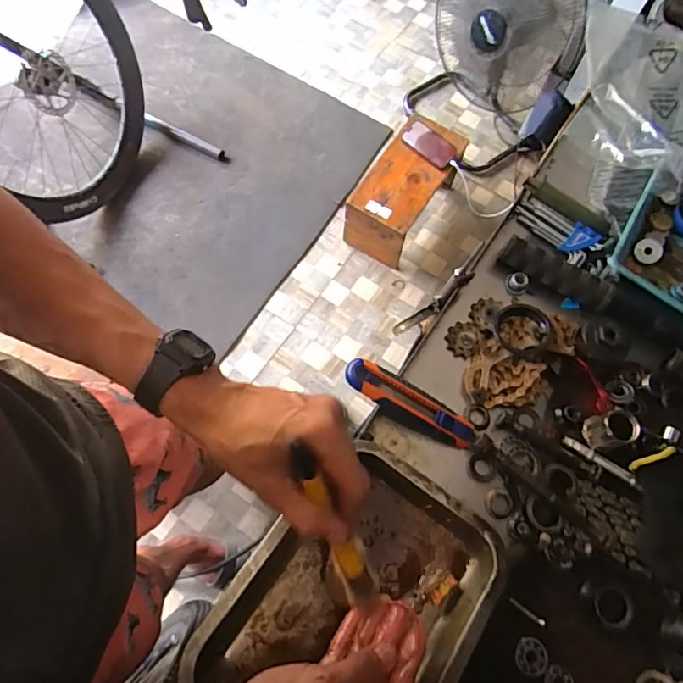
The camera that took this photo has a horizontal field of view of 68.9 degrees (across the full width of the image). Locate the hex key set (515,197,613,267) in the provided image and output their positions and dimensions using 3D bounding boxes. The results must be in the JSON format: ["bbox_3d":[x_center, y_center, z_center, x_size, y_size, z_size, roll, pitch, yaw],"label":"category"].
[{"bbox_3d":[0.254,-0.129,0.587,0.106,0.019,0.045,36,72,11],"label":"hex key set"}]

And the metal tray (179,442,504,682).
[{"bbox_3d":[0.009,0.225,0.419,0.182,0.052,0.252,34,71,10],"label":"metal tray"}]

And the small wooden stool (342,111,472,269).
[{"bbox_3d":[0.193,-0.454,1.548,0.210,0.248,0.416,33,71,10],"label":"small wooden stool"}]

